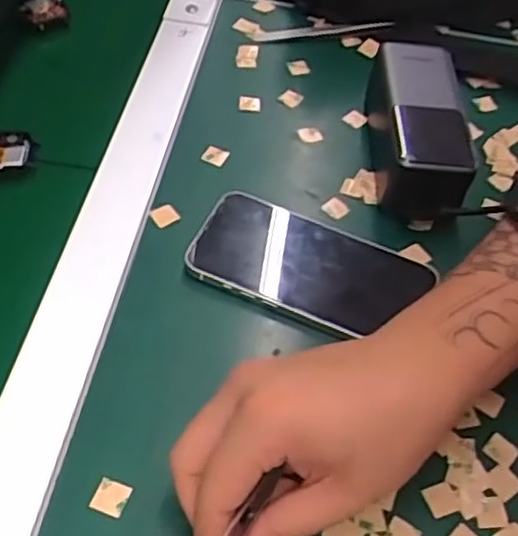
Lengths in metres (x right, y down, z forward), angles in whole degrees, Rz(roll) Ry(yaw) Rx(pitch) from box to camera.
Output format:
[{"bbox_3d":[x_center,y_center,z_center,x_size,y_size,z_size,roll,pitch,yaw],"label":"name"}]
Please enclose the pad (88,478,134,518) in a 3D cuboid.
[{"bbox_3d":[-0.071,0.110,0.335,0.016,0.004,0.016,19,53,9],"label":"pad"}]

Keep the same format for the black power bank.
[{"bbox_3d":[0.109,-0.098,0.479,0.056,0.051,0.135,7,52,-1],"label":"black power bank"}]

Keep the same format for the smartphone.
[{"bbox_3d":[0.031,-0.003,0.427,0.138,0.011,0.076,21,53,10],"label":"smartphone"}]

